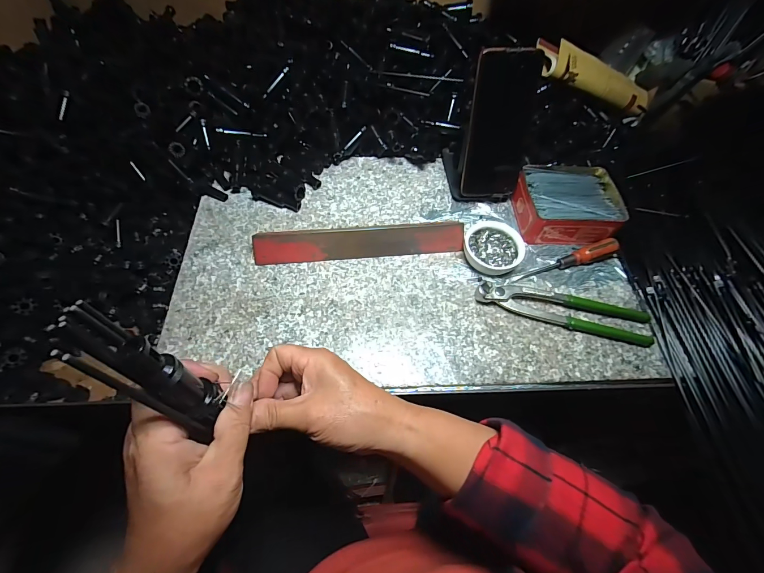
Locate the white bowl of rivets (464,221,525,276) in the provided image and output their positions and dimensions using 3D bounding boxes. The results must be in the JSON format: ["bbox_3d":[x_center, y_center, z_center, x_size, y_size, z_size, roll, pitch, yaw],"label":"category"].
[{"bbox_3d":[0.139,-0.048,0.433,0.071,0.023,0.070,1,59,-2],"label":"white bowl of rivets"}]

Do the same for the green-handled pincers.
[{"bbox_3d":[0.210,0.024,0.399,0.198,0.016,0.045,11,60,4],"label":"green-handled pincers"}]

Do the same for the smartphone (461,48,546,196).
[{"bbox_3d":[0.146,-0.195,0.429,0.077,0.164,0.015,-4,36,-5],"label":"smartphone"}]

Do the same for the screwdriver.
[{"bbox_3d":[0.233,-0.031,0.428,0.140,0.024,0.021,-19,62,-14],"label":"screwdriver"}]

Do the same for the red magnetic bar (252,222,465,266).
[{"bbox_3d":[-0.024,-0.056,0.427,0.255,0.025,0.031,-5,60,-6],"label":"red magnetic bar"}]

